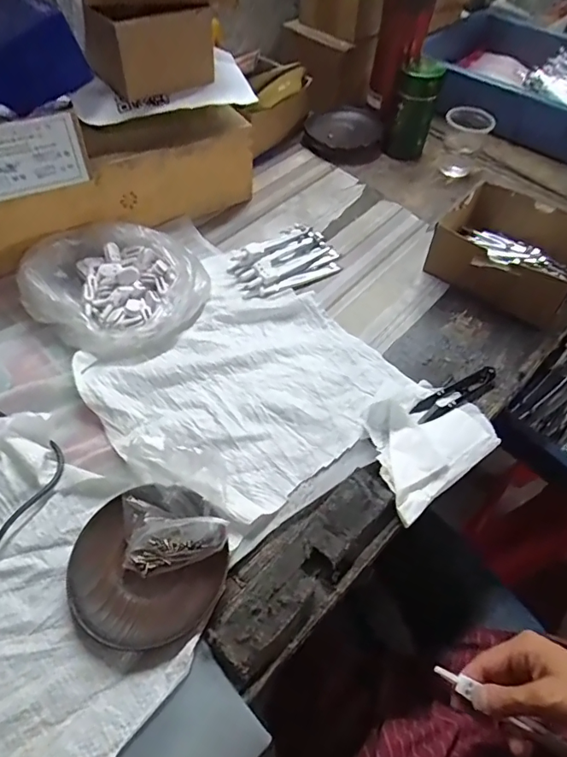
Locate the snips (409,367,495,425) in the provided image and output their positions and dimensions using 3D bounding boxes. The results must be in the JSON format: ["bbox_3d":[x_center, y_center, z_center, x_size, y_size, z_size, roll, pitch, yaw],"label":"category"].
[{"bbox_3d":[0.176,0.016,0.482,0.106,0.005,0.026,-24,59,-19],"label":"snips"}]

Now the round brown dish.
[{"bbox_3d":[-0.100,0.138,0.361,0.111,0.011,0.114,1,54,-2],"label":"round brown dish"}]

